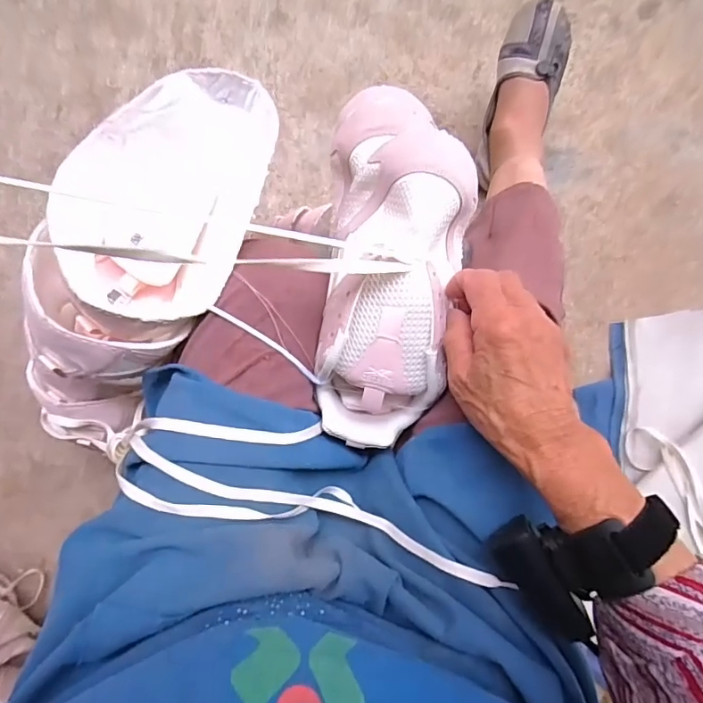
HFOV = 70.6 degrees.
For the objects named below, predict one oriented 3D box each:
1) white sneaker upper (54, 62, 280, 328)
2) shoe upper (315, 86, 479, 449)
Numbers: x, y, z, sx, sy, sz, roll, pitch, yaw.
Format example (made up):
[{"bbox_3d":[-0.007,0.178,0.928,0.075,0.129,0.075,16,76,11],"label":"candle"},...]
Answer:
[{"bbox_3d":[-0.142,-0.123,0.401,0.143,0.075,0.205,16,89,2],"label":"white sneaker upper"},{"bbox_3d":[0.030,-0.059,0.364,0.100,0.074,0.260,5,96,1],"label":"shoe upper"}]

